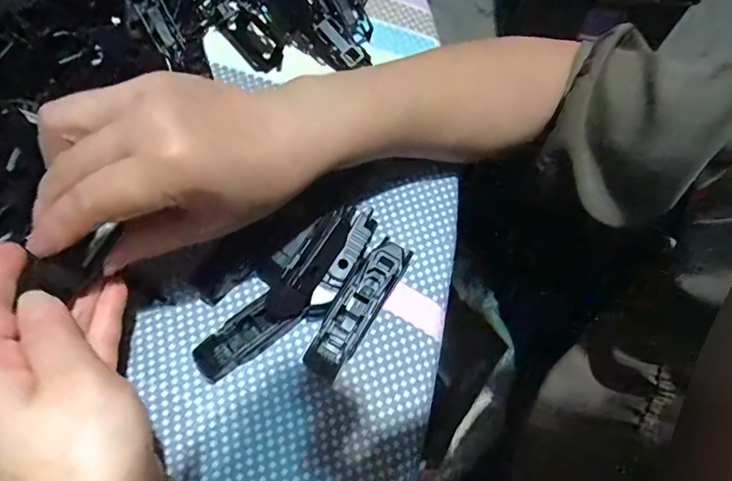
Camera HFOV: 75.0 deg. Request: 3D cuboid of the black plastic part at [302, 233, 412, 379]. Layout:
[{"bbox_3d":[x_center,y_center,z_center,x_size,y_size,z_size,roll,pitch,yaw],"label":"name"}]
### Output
[{"bbox_3d":[-0.002,0.033,0.257,0.023,0.024,0.084,29,68,9],"label":"black plastic part"}]

